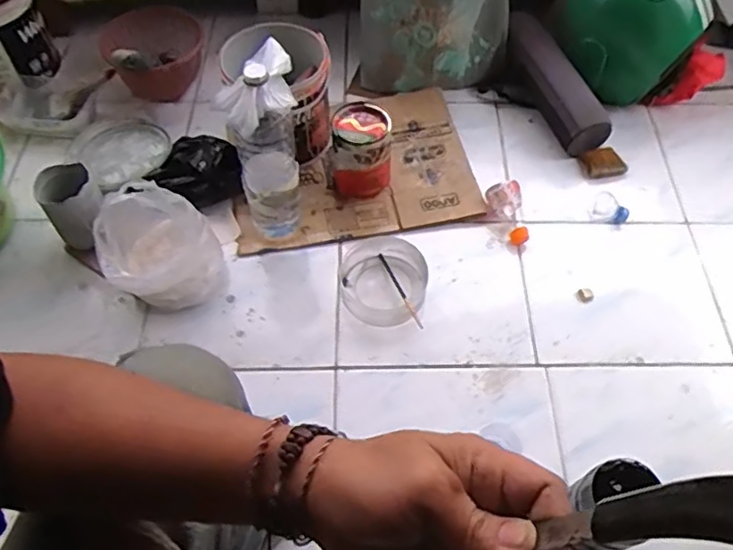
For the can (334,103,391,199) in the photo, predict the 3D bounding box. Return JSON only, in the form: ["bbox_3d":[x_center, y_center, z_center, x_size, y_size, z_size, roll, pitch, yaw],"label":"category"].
[{"bbox_3d":[-0.012,-0.211,1.041,0.103,0.124,0.110,-2,57,-1],"label":"can"}]

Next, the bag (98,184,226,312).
[{"bbox_3d":[-0.316,-0.044,0.933,0.163,0.149,0.158,-28,61,-16],"label":"bag"}]

